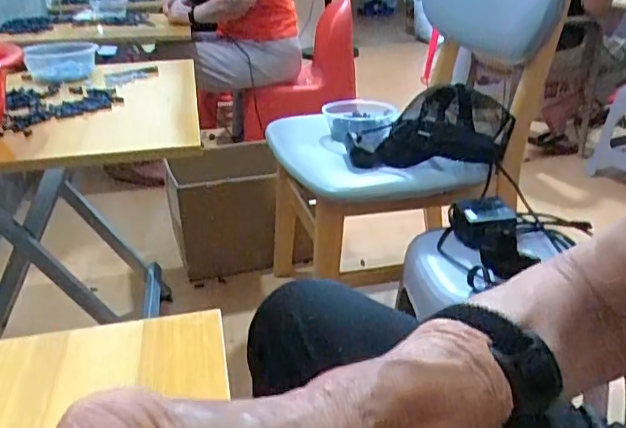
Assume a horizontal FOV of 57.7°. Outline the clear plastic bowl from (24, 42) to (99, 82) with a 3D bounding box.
[{"bbox_3d":[-0.495,-0.303,1.119,0.136,0.062,0.109,-13,29,-24],"label":"clear plastic bowl"}]

